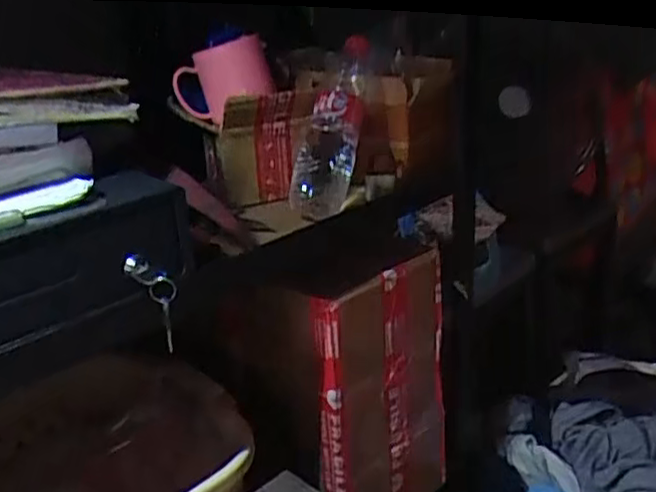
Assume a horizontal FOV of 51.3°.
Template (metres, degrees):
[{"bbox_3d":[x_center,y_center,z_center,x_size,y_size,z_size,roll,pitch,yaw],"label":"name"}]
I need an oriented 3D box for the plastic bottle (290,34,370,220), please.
[{"bbox_3d":[0.000,-0.133,0.779,0.071,0.202,0.081,15,-2,36],"label":"plastic bottle"}]

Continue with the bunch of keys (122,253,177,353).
[{"bbox_3d":[-0.146,0.045,0.568,0.020,0.067,0.053,-22,30,-38],"label":"bunch of keys"}]

